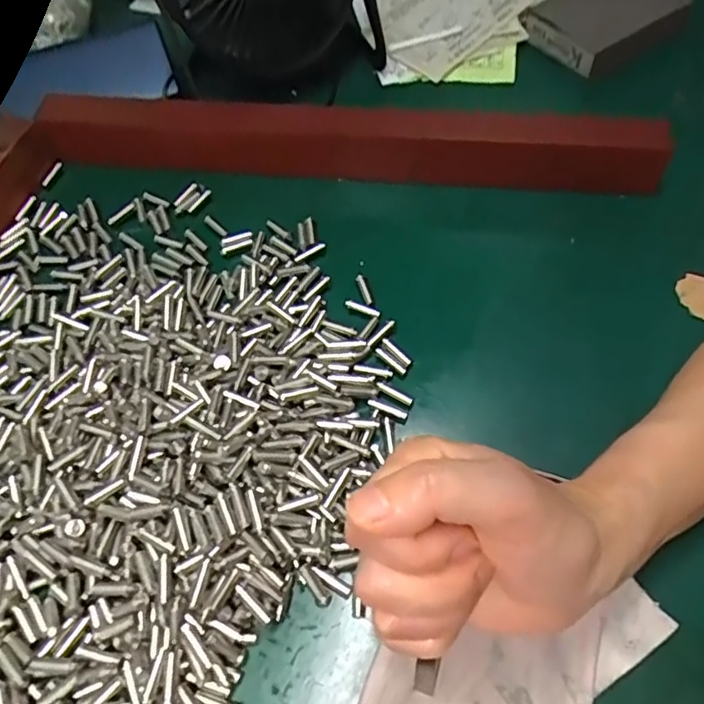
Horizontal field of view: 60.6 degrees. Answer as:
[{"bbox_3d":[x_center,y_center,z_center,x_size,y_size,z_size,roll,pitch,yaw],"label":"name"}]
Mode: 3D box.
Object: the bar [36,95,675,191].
[{"bbox_3d":[-0.016,-0.139,0.389,0.412,0.042,0.025,6,61,7],"label":"bar"}]

